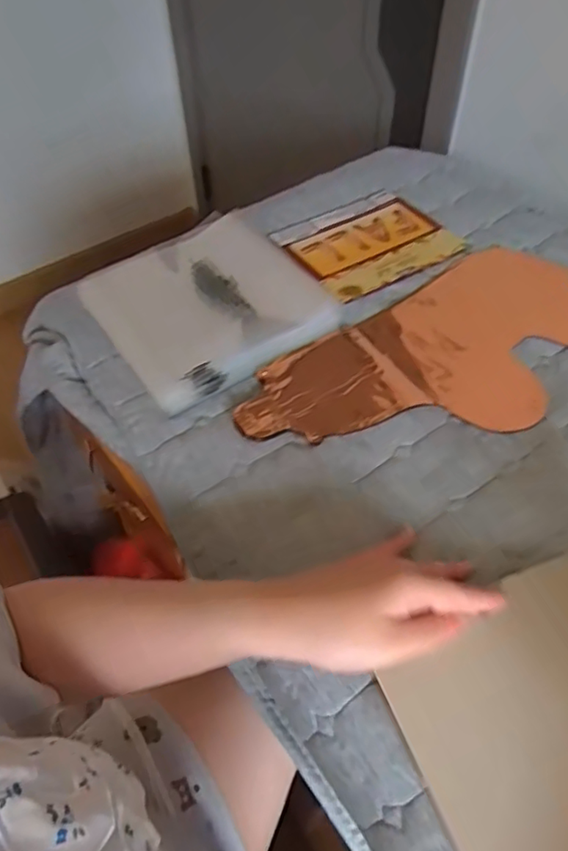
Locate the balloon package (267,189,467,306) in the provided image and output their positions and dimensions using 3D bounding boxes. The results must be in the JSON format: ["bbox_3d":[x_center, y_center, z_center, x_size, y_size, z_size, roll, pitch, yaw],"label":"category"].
[{"bbox_3d":[0.103,-0.225,0.687,0.189,0.006,0.155,-28,56,-17],"label":"balloon package"}]

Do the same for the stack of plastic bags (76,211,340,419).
[{"bbox_3d":[-0.078,-0.134,0.607,0.224,0.036,0.220,-31,57,-19],"label":"stack of plastic bags"}]

